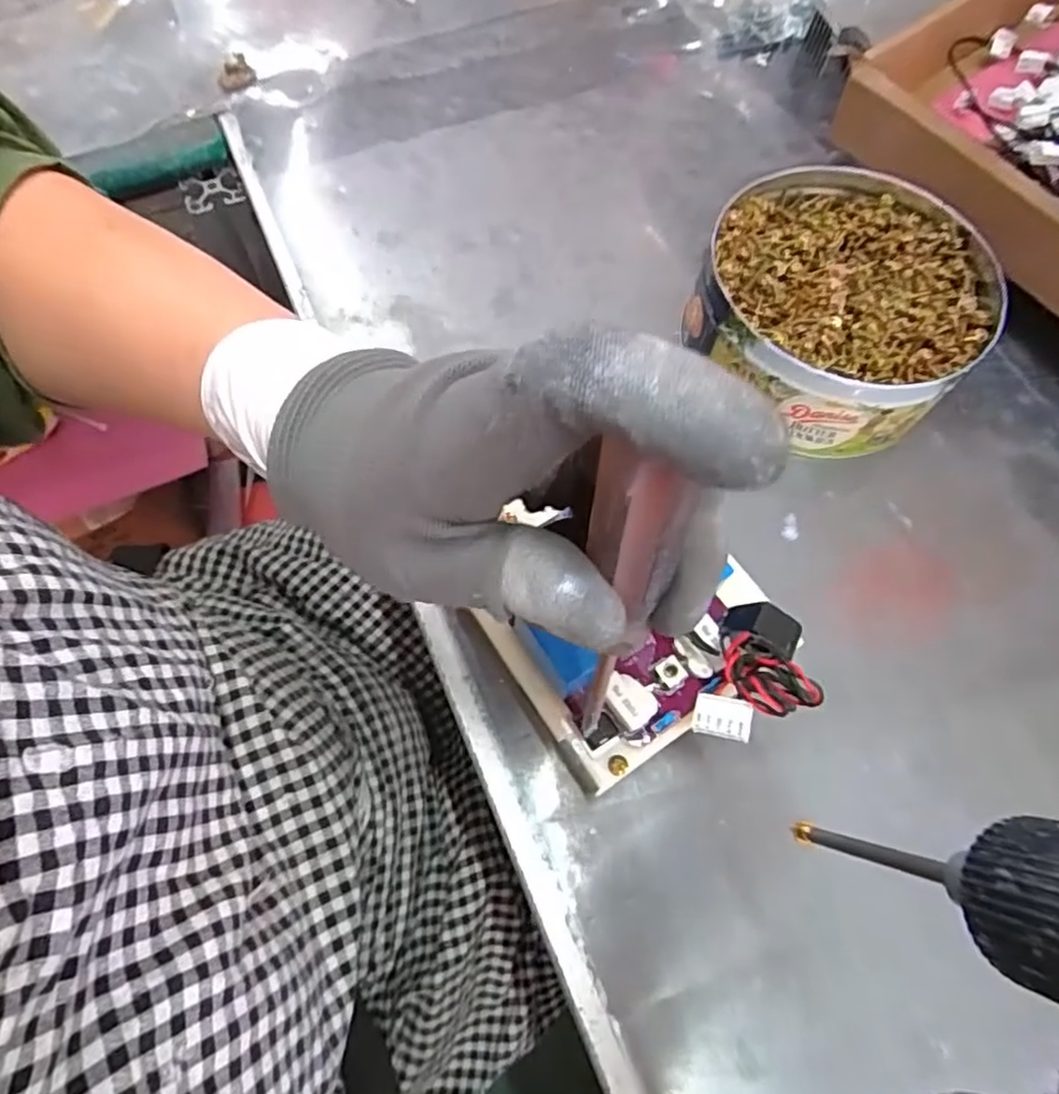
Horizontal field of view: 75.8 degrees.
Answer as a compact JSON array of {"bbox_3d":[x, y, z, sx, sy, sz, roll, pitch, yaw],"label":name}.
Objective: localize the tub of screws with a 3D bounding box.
[{"bbox_3d":[0.164,-0.129,0.369,0.140,0.060,0.149,0,67,-1],"label":"tub of screws"}]

